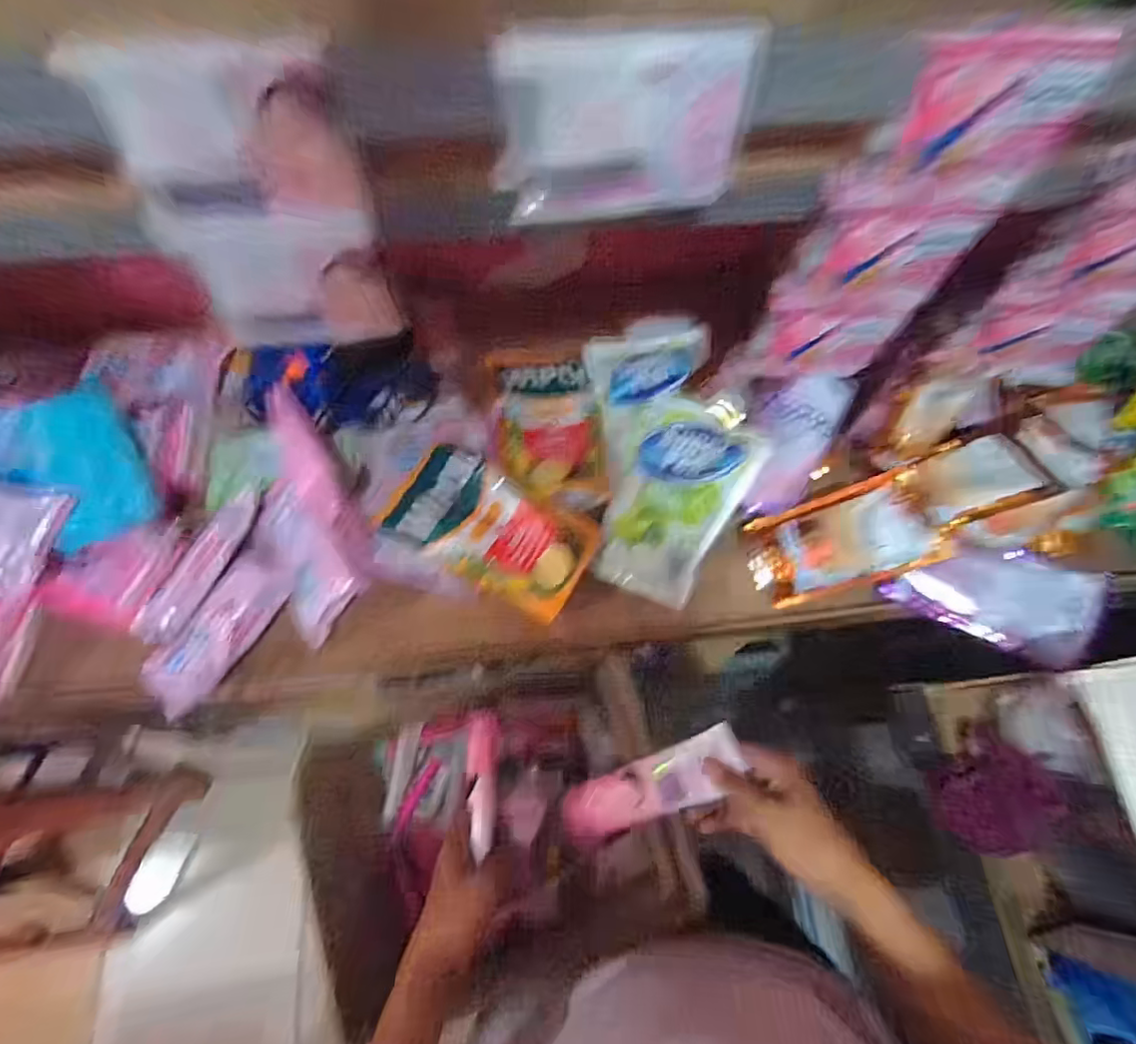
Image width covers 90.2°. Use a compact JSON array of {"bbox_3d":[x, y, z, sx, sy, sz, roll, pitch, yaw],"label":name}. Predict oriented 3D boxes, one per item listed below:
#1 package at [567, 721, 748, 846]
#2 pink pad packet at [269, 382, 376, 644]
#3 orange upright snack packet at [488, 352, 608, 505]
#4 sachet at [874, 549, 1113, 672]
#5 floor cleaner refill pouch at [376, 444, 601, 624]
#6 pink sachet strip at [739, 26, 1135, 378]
[{"bbox_3d":[0.073,0.232,0.494,0.164,0.018,0.049,-30,70,10],"label":"package"},{"bbox_3d":[-0.265,-0.009,0.603,0.089,0.030,0.263,-8,92,-5],"label":"pink pad packet"},{"bbox_3d":[-0.025,-0.132,0.708,0.127,0.025,0.255,-6,59,-5],"label":"orange upright snack packet"},{"bbox_3d":[0.462,0.076,0.612,0.188,0.036,0.103,24,101,21],"label":"sachet"},{"bbox_3d":[-0.084,0.002,0.625,0.220,0.025,0.120,28,70,9],"label":"floor cleaner refill pouch"},{"bbox_3d":[0.207,-0.177,0.364,0.113,0.223,0.030,-13,69,-7],"label":"pink sachet strip"}]

